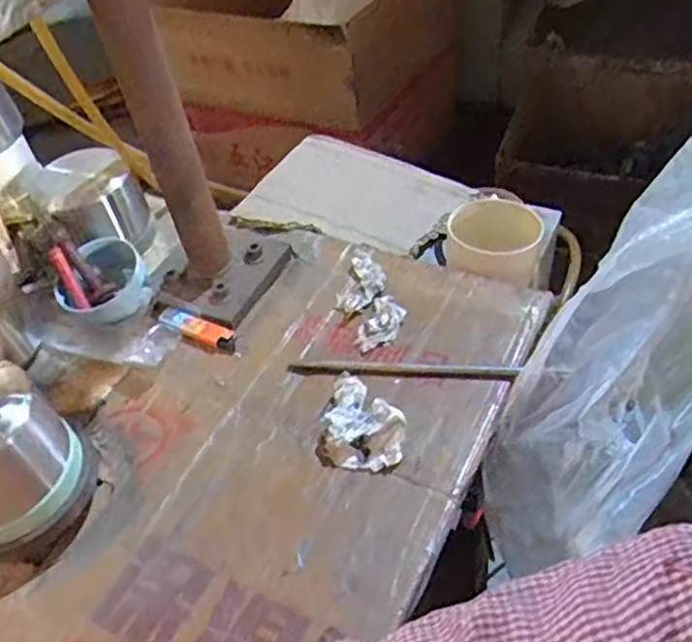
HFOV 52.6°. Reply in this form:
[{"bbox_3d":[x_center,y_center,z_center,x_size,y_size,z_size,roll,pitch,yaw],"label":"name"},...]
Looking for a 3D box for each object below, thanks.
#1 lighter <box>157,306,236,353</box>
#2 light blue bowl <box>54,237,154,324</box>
[{"bbox_3d":[-0.139,0.008,0.660,0.082,0.018,0.022,17,53,21],"label":"lighter"},{"bbox_3d":[-0.238,-0.037,0.684,0.083,0.049,0.093,-29,51,-18],"label":"light blue bowl"}]

